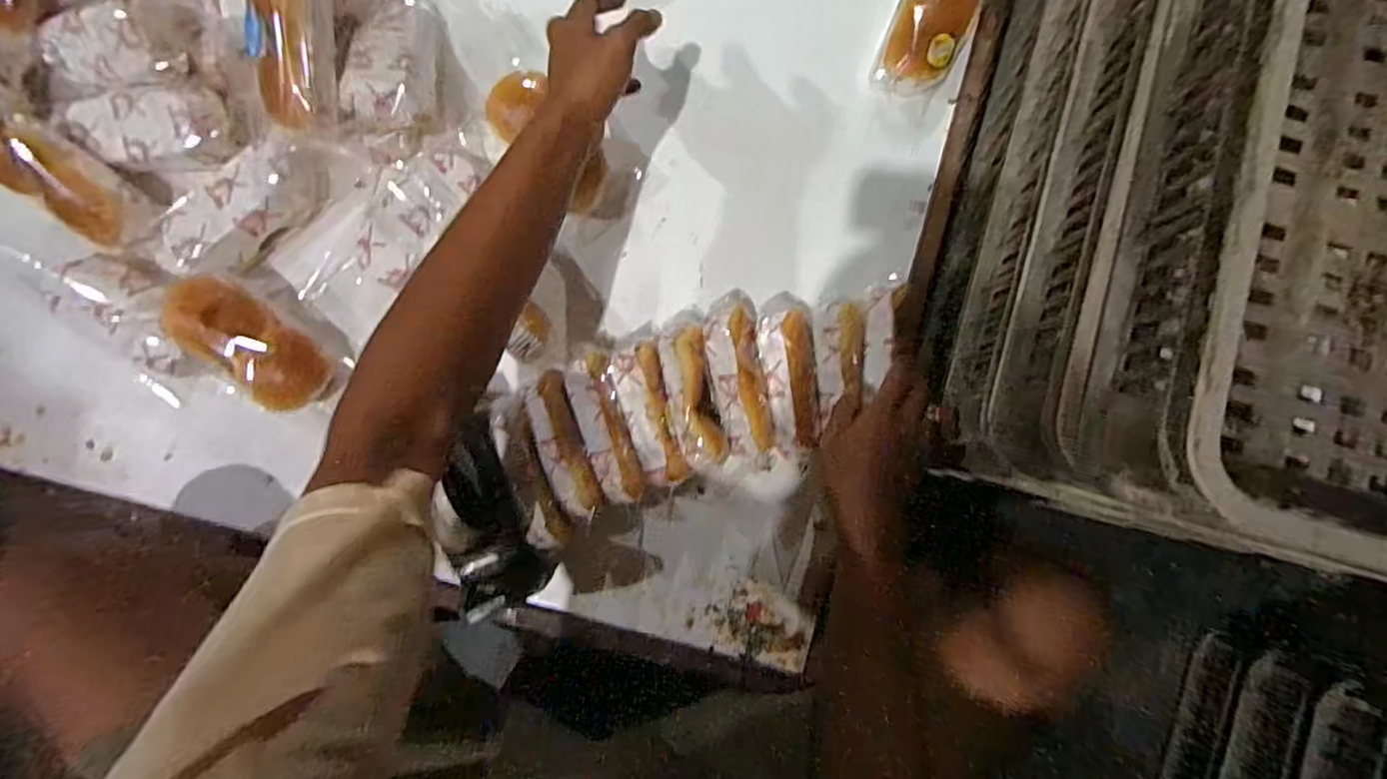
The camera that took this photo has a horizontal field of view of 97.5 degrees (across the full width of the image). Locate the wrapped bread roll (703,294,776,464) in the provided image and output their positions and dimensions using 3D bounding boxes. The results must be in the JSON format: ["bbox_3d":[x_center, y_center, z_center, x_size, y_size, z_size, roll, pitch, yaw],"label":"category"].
[{"bbox_3d":[0.044,-0.010,0.582,0.055,0.061,0.169,-9,88,-2],"label":"wrapped bread roll"}]

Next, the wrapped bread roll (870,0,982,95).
[{"bbox_3d":[0.236,-0.360,0.603,0.077,0.052,0.146,27,87,-1],"label":"wrapped bread roll"}]

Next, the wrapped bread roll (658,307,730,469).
[{"bbox_3d":[-0.003,-0.003,0.579,0.047,0.058,0.152,-10,88,-2],"label":"wrapped bread roll"}]

